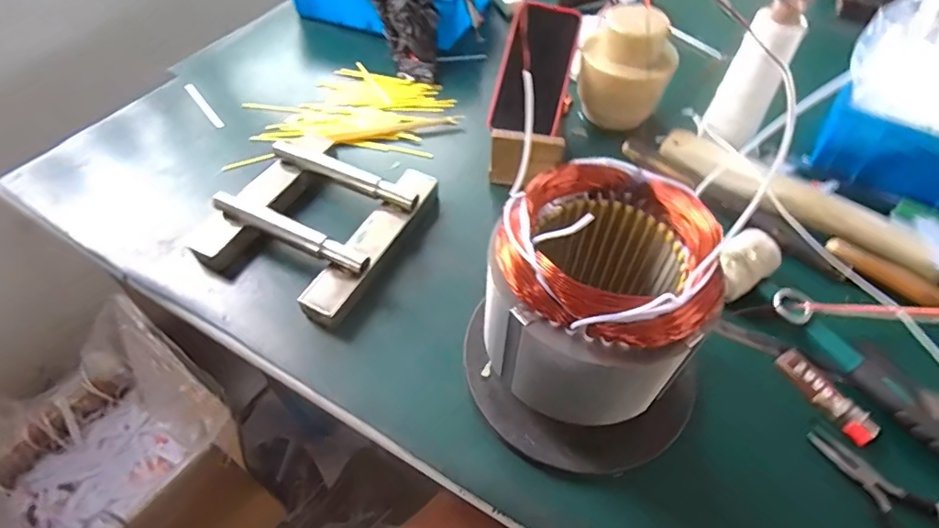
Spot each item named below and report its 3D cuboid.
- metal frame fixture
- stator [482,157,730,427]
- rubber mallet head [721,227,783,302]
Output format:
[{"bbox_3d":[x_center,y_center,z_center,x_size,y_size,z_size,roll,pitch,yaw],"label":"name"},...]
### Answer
[{"bbox_3d":[-0.156,-0.054,0.539,0.187,0.038,0.201,24,56,15],"label":"metal frame fixture"},{"bbox_3d":[0.088,0.033,0.388,0.122,0.171,0.131,1,53,-1],"label":"stator"},{"bbox_3d":[0.257,0.004,0.493,0.079,0.037,0.046,-30,59,-22],"label":"rubber mallet head"}]

